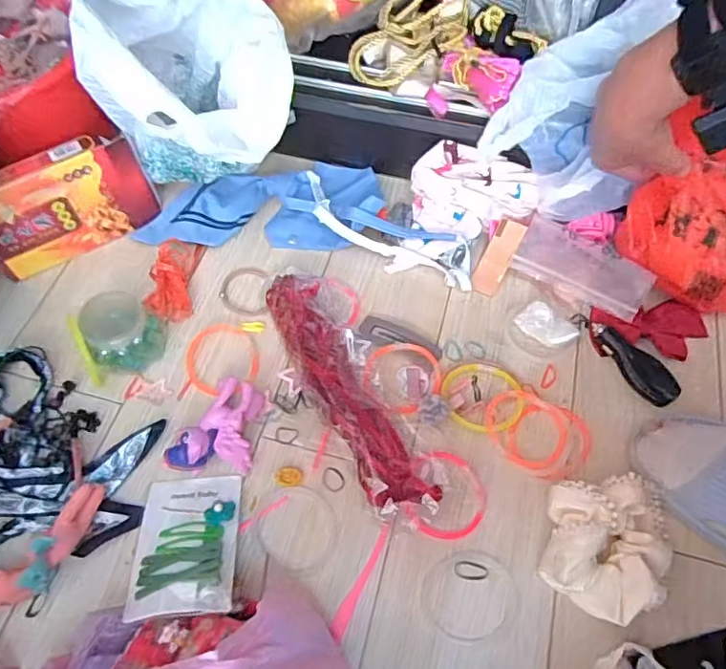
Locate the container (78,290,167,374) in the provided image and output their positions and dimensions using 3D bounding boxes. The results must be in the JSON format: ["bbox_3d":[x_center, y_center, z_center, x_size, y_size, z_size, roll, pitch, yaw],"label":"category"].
[{"bbox_3d":[-0.221,-0.006,0.507,0.063,0.047,0.070,-36,66,-18],"label":"container"}]

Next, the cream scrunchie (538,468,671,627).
[{"bbox_3d":[0.187,0.153,0.423,0.093,0.042,0.106,29,65,16],"label":"cream scrunchie"}]

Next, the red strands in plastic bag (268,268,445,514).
[{"bbox_3d":[-0.023,0.042,0.487,0.052,0.042,0.252,-26,63,-13],"label":"red strands in plastic bag"}]

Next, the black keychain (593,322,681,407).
[{"bbox_3d":[0.251,0.025,0.514,0.035,0.015,0.092,-36,66,-18],"label":"black keychain"}]

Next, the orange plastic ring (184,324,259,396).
[{"bbox_3d":[-0.133,0.021,0.519,0.066,0.004,0.071,0,60,1],"label":"orange plastic ring"}]

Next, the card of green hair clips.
[{"bbox_3d":[-0.133,0.157,0.420,0.072,0.017,0.113,-6,34,-2],"label":"card of green hair clips"}]

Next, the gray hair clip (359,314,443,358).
[{"bbox_3d":[0.037,0.001,0.531,0.080,0.012,0.029,21,63,12],"label":"gray hair clip"}]

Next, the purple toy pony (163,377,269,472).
[{"bbox_3d":[-0.124,0.076,0.473,0.066,0.030,0.083,4,60,3],"label":"purple toy pony"}]

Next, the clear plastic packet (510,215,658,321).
[{"bbox_3d":[0.215,-0.064,0.551,0.128,0.030,0.061,30,65,16],"label":"clear plastic packet"}]

